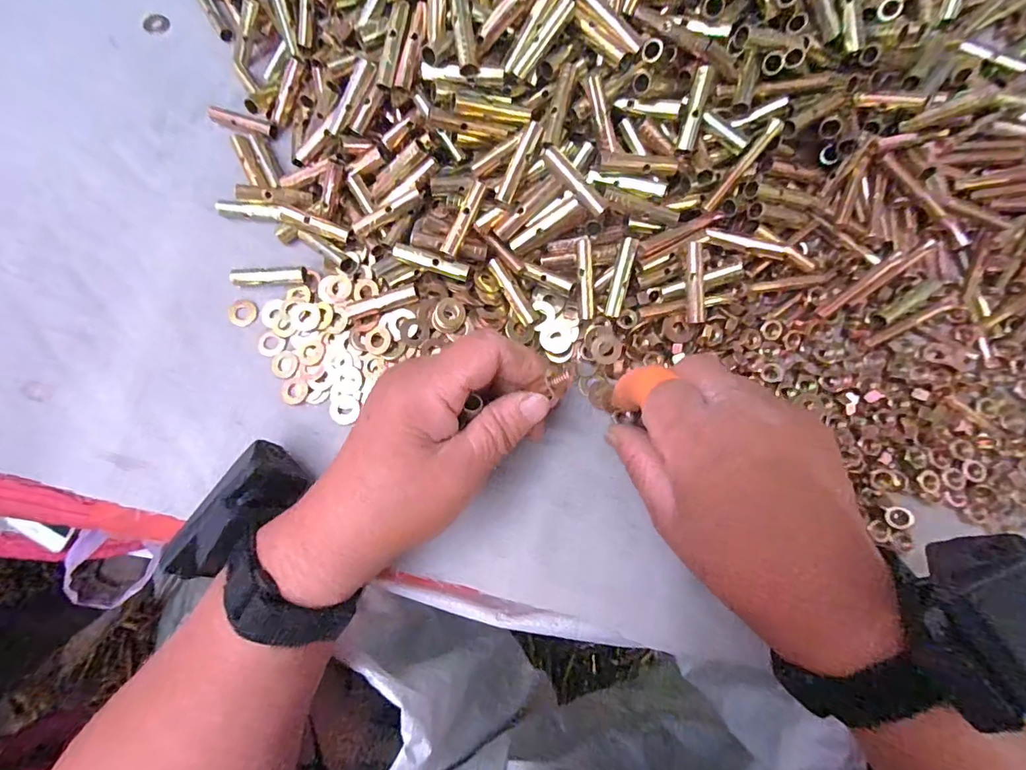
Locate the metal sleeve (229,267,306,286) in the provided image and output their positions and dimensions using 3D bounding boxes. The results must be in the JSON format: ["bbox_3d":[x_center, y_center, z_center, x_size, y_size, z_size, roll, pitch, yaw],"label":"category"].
[{"bbox_3d":[-0.145,-0.066,0.283,0.041,0.010,0.010,-6,79,0],"label":"metal sleeve"}]

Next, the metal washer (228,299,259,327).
[{"bbox_3d":[-0.162,-0.043,0.283,0.016,0.004,0.016,0,79,1],"label":"metal washer"}]

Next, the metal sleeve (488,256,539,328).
[{"bbox_3d":[0.000,-0.052,0.271,0.010,0.012,0.042,-31,80,-5],"label":"metal sleeve"}]

